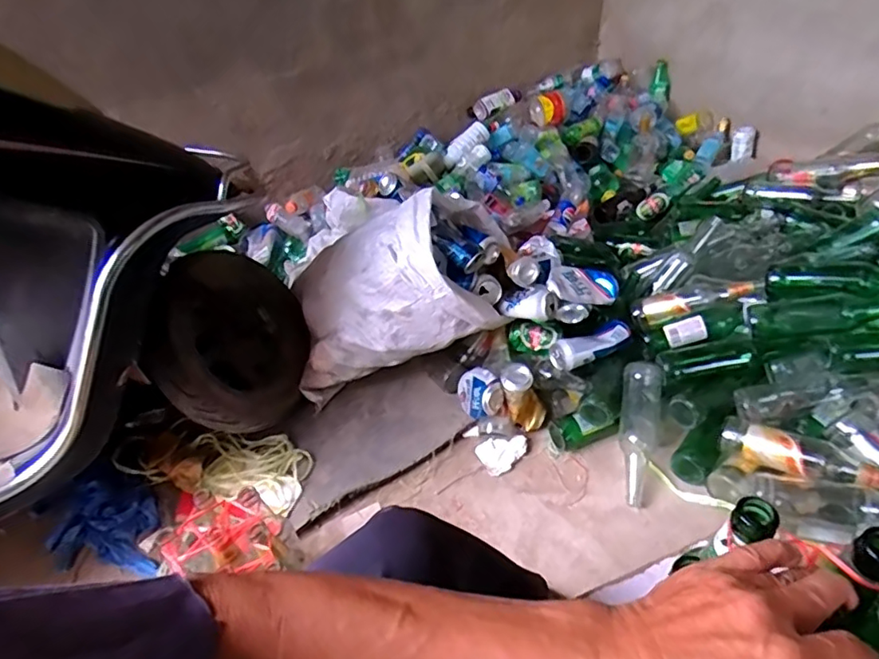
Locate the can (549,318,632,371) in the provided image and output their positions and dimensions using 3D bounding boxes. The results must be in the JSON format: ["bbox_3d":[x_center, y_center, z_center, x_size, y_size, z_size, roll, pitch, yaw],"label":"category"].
[{"bbox_3d":[0.306,0.034,1.096,0.166,0.059,0.074,-23,42,-19],"label":"can"}]

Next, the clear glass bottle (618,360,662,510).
[{"bbox_3d":[0.377,0.197,1.030,0.074,0.075,0.273,7,65,16],"label":"clear glass bottle"}]

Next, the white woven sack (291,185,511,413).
[{"bbox_3d":[-0.087,-0.073,1.137,0.451,0.378,0.249,-10,39,-4],"label":"white woven sack"}]

